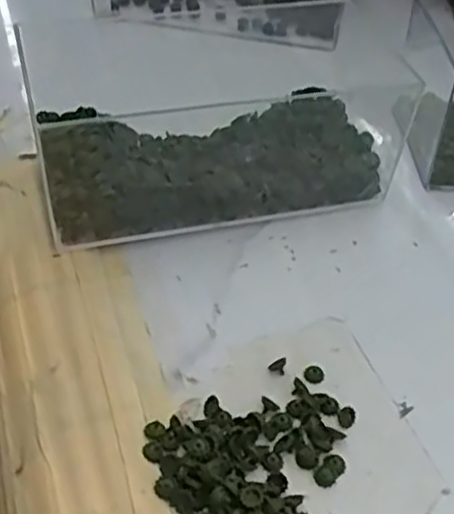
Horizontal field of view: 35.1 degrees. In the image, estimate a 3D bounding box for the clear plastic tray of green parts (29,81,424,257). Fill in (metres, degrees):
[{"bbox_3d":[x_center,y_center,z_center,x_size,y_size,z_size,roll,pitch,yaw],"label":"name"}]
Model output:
[{"bbox_3d":[0.003,-0.057,0.374,0.200,0.036,0.084,-11,47,-12],"label":"clear plastic tray of green parts"}]

